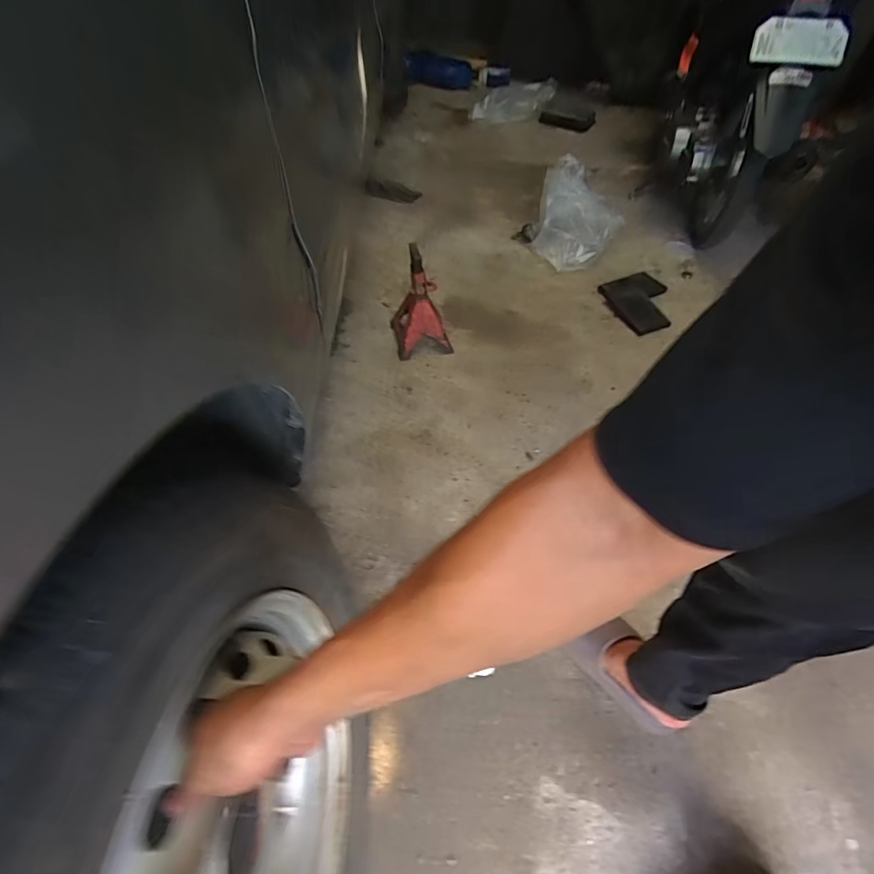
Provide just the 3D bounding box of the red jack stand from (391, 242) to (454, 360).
[{"bbox_3d":[-0.051,-0.383,1.339,0.149,0.269,0.171,-12,53,-11],"label":"red jack stand"}]

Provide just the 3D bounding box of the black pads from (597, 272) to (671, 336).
[{"bbox_3d":[0.648,-0.459,1.557,0.214,0.019,0.319,13,53,9],"label":"black pads"}]

